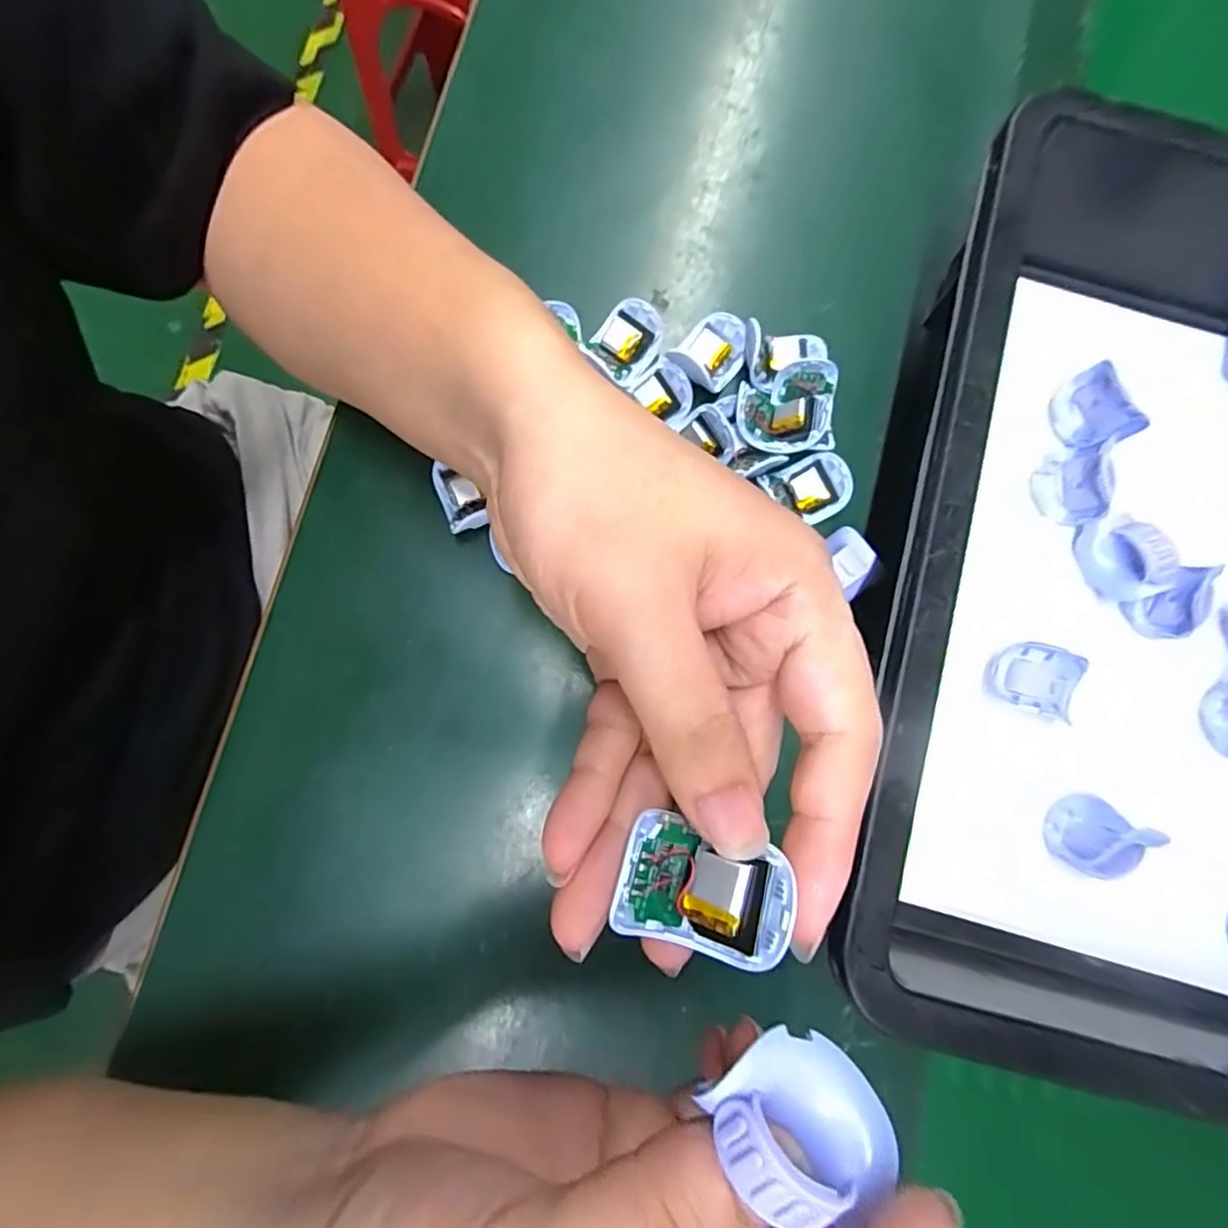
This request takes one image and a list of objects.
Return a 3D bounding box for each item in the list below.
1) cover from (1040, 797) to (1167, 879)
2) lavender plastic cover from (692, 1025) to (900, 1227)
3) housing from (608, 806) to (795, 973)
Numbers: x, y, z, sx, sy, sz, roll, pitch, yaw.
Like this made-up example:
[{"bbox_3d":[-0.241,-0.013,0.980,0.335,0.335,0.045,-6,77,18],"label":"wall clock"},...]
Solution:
[{"bbox_3d":[0.209,0.095,0.265,0.033,0.025,0.032,6,82,-1],"label":"cover"},{"bbox_3d":[0.040,0.108,0.129,0.032,0.014,0.033,-37,80,-6],"label":"lavender plastic cover"},{"bbox_3d":[0.021,0.068,0.151,0.040,0.016,0.029,14,79,4],"label":"housing"}]

